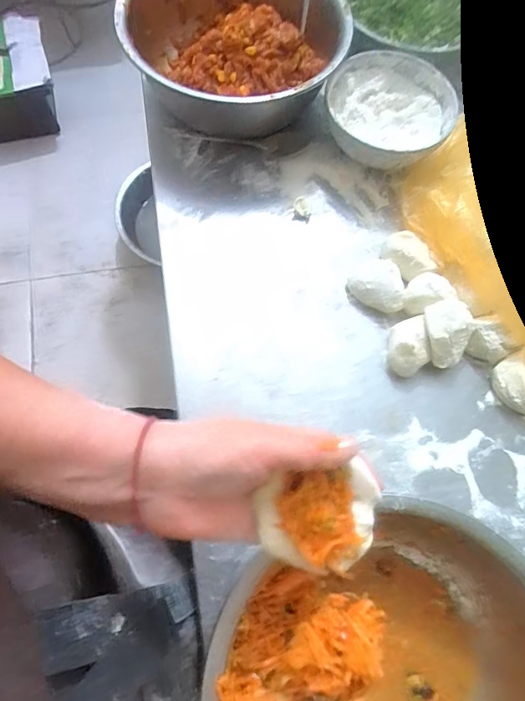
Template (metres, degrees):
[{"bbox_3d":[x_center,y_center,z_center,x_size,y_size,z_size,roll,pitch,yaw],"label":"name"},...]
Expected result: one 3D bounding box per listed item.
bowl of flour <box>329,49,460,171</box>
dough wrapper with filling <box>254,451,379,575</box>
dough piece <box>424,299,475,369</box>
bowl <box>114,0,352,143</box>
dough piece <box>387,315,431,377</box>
[{"bbox_3d":[0.139,-0.267,0.534,0.148,0.054,0.142,1,71,-2],"label":"bowl of flour"},{"bbox_3d":[0.034,0.100,0.282,0.067,0.024,0.064,5,90,-5],"label":"dough wrapper with filling"},{"bbox_3d":[0.179,-0.014,0.450,0.048,0.044,0.059,-11,72,-6],"label":"dough piece"},{"bbox_3d":[-0.035,-0.350,0.532,0.234,0.089,0.241,1,71,-2],"label":"bowl"},{"bbox_3d":[0.139,-0.004,0.449,0.037,0.033,0.054,-5,71,-4],"label":"dough piece"}]

